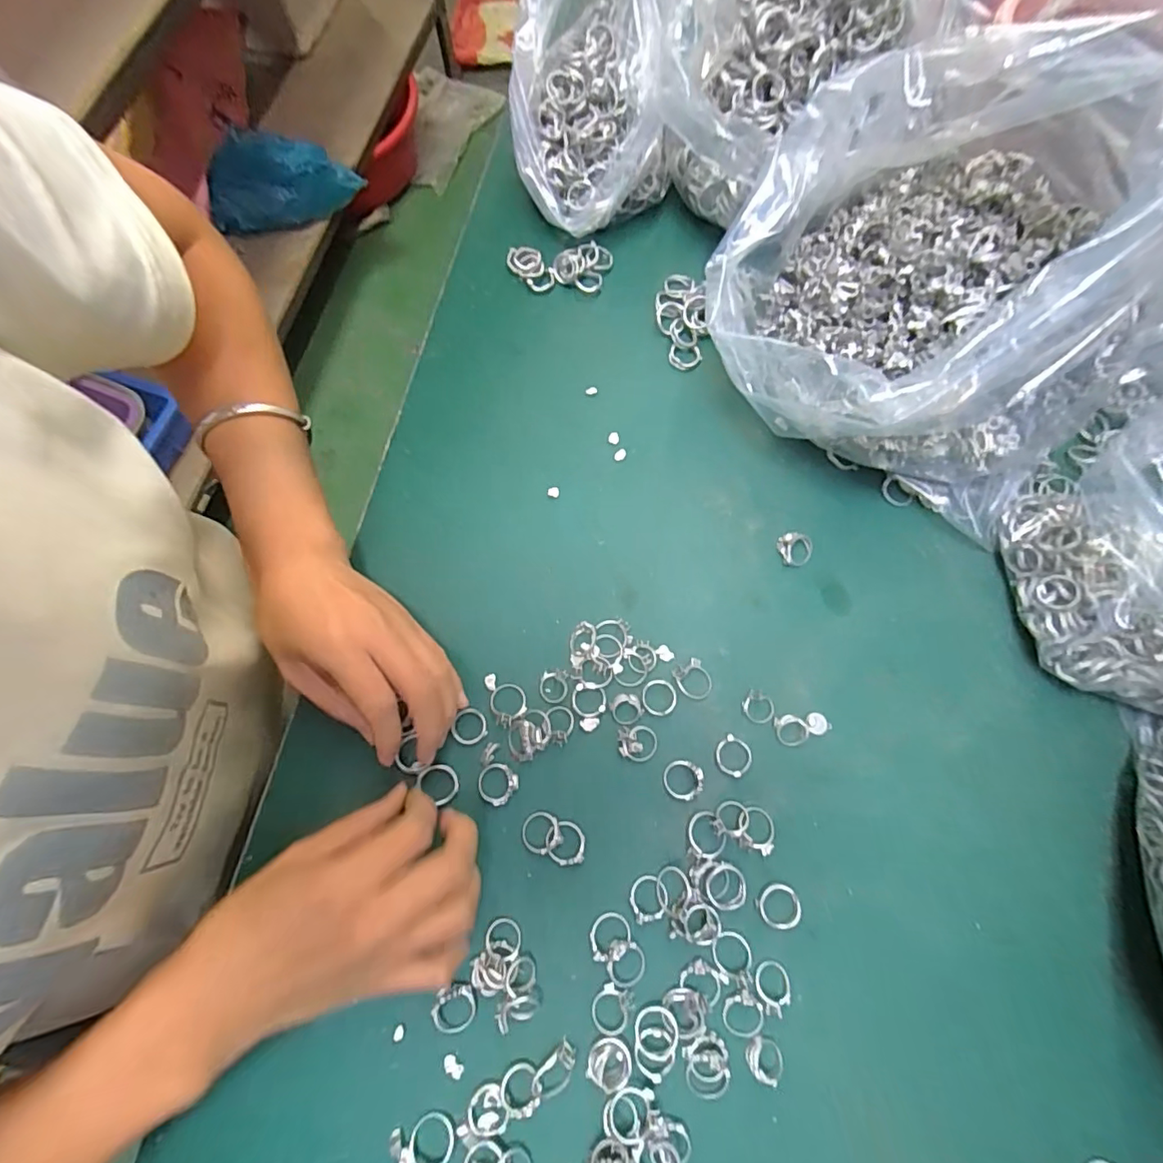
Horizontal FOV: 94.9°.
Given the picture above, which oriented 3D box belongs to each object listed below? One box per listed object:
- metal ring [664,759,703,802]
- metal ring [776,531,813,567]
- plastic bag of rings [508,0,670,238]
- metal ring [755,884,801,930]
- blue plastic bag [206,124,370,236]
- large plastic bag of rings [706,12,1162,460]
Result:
[{"bbox_3d":[0.058,0.113,0.304,0.021,0.008,0.021,1,74,-2],"label":"metal ring"},{"bbox_3d":[0.139,-0.020,0.346,0.023,0.014,0.021,1,74,-2],"label":"metal ring"},{"bbox_3d":[0.007,-0.338,0.377,0.110,0.118,0.146,0,74,-2],"label":"plastic bag of rings"},{"bbox_3d":[0.107,0.176,0.289,0.022,0.005,0.022,1,74,-2],"label":"metal ring"},{"bbox_3d":[-0.564,-0.770,1.026,0.251,0.131,0.094,-4,74,-1],"label":"blue plastic bag"},{"bbox_3d":[0.188,-0.163,0.301,0.214,0.180,0.167,27,76,8],"label":"large plastic bag of rings"}]

